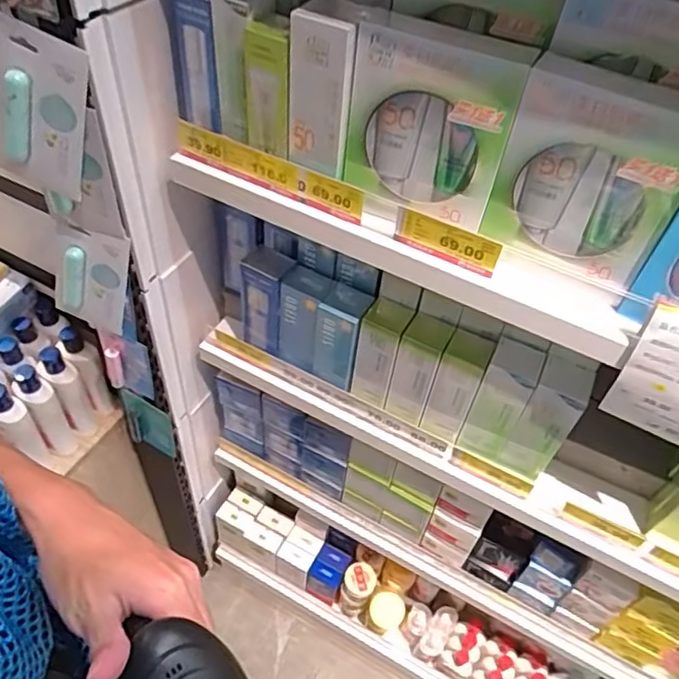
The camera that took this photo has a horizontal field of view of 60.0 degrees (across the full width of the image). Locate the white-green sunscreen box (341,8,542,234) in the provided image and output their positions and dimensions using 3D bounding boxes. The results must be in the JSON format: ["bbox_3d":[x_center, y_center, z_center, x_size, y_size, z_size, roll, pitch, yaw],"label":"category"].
[{"bbox_3d":[0.075,-0.184,0.500,0.134,0.144,0.051,16,50,8],"label":"white-green sunscreen box"}]

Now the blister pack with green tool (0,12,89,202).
[{"bbox_3d":[-0.258,-0.190,0.504,0.079,0.138,0.016,19,37,-6],"label":"blister pack with green tool"}]

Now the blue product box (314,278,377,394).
[{"bbox_3d":[0.002,-0.006,0.737,0.054,0.127,0.057,21,51,12],"label":"blue product box"}]

